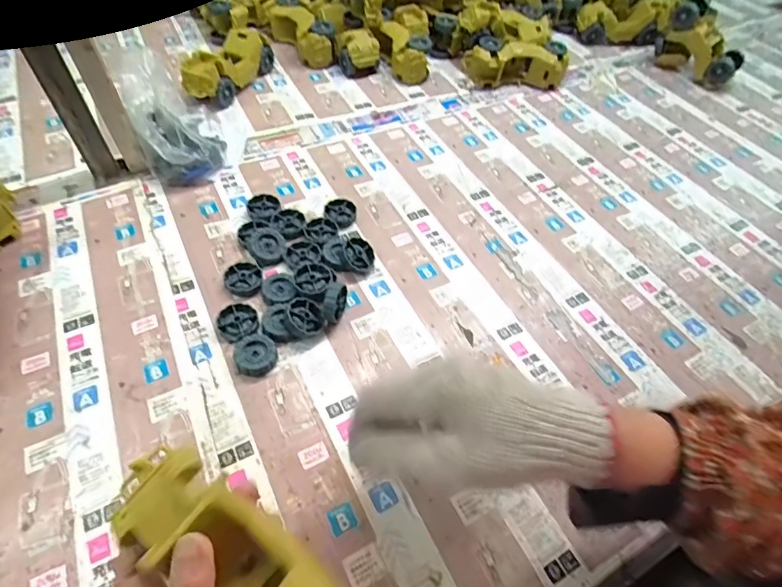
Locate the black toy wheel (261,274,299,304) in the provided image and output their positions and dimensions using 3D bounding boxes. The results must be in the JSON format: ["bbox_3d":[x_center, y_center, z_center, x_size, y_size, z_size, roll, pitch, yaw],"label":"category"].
[{"bbox_3d":[-0.115,-0.004,0.474,0.033,0.014,0.035,2,53,-3],"label":"black toy wheel"}]

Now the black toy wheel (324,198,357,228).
[{"bbox_3d":[-0.060,-0.095,0.553,0.037,0.011,0.044,-3,54,-6],"label":"black toy wheel"}]

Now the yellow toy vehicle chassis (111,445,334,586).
[{"bbox_3d":[-0.080,0.154,0.255,0.159,0.052,0.053,38,59,13],"label":"yellow toy vehicle chassis"}]

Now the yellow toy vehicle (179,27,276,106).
[{"bbox_3d":[-0.238,-0.333,0.679,0.055,0.059,0.158,21,55,12],"label":"yellow toy vehicle"}]

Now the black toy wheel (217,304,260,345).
[{"bbox_3d":[-0.146,0.030,0.446,0.037,0.012,0.040,2,53,-3],"label":"black toy wheel"}]

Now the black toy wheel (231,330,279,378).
[{"bbox_3d":[-0.126,0.056,0.430,0.037,0.014,0.041,-22,58,-19],"label":"black toy wheel"}]

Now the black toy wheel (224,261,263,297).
[{"bbox_3d":[-0.154,-0.016,0.481,0.036,0.010,0.043,-14,56,-14],"label":"black toy wheel"}]

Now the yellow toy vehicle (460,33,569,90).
[{"bbox_3d":[0.196,-0.363,0.731,0.157,0.056,0.056,5,53,0],"label":"yellow toy vehicle"}]

